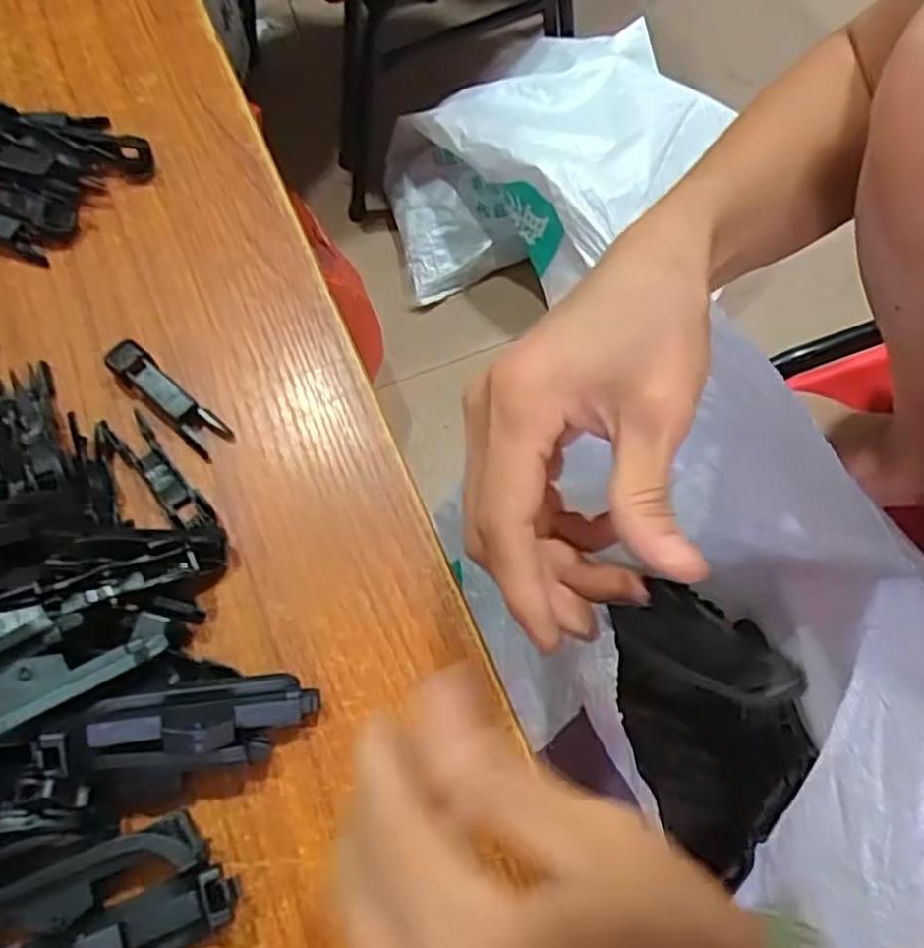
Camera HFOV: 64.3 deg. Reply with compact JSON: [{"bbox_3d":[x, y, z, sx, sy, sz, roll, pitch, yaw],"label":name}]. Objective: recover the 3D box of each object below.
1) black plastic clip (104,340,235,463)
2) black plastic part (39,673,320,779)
[{"bbox_3d":[-0.111,-0.028,0.274,0.055,0.010,0.015,38,72,14],"label":"black plastic clip"},{"bbox_3d":[-0.082,0.075,0.219,0.075,0.016,0.024,-4,67,-18],"label":"black plastic part"}]

